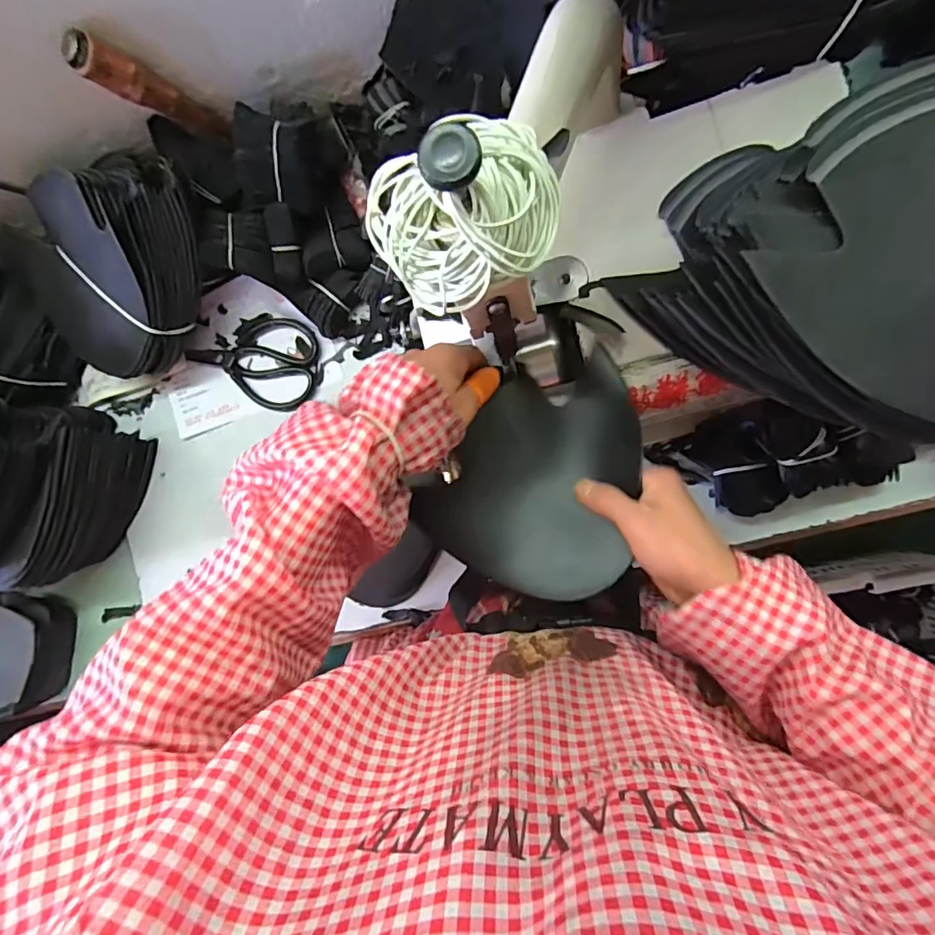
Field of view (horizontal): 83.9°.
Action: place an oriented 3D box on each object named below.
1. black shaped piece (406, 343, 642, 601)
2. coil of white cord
[{"bbox_3d":[0.042,0.004,0.390,0.155,0.029,0.172,6,92,9],"label":"black shaped piece"},{"bbox_3d":[0.000,-0.110,0.216,0.082,0.050,0.067,-35,86,8],"label":"coil of white cord"}]

